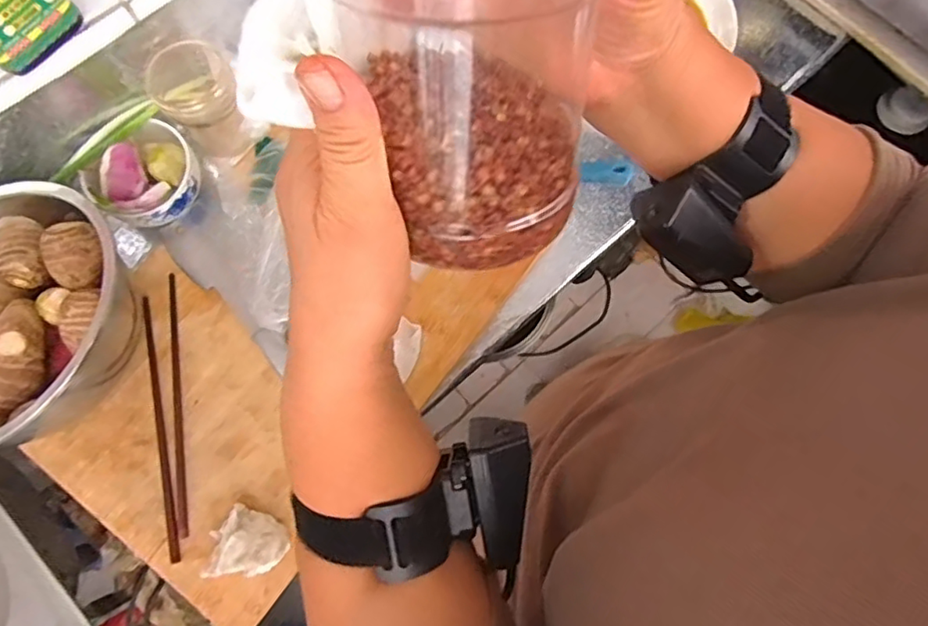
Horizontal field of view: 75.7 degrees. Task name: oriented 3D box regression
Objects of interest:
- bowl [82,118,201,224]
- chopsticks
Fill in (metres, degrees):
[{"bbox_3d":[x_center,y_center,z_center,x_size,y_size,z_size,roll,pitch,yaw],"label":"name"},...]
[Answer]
[{"bbox_3d":[-0.313,-0.135,0.583,0.097,0.056,0.090,0,75,-1],"label":"bowl"},{"bbox_3d":[-0.276,0.093,0.556,0.031,0.004,0.253,-10,76,-3],"label":"chopsticks"}]

